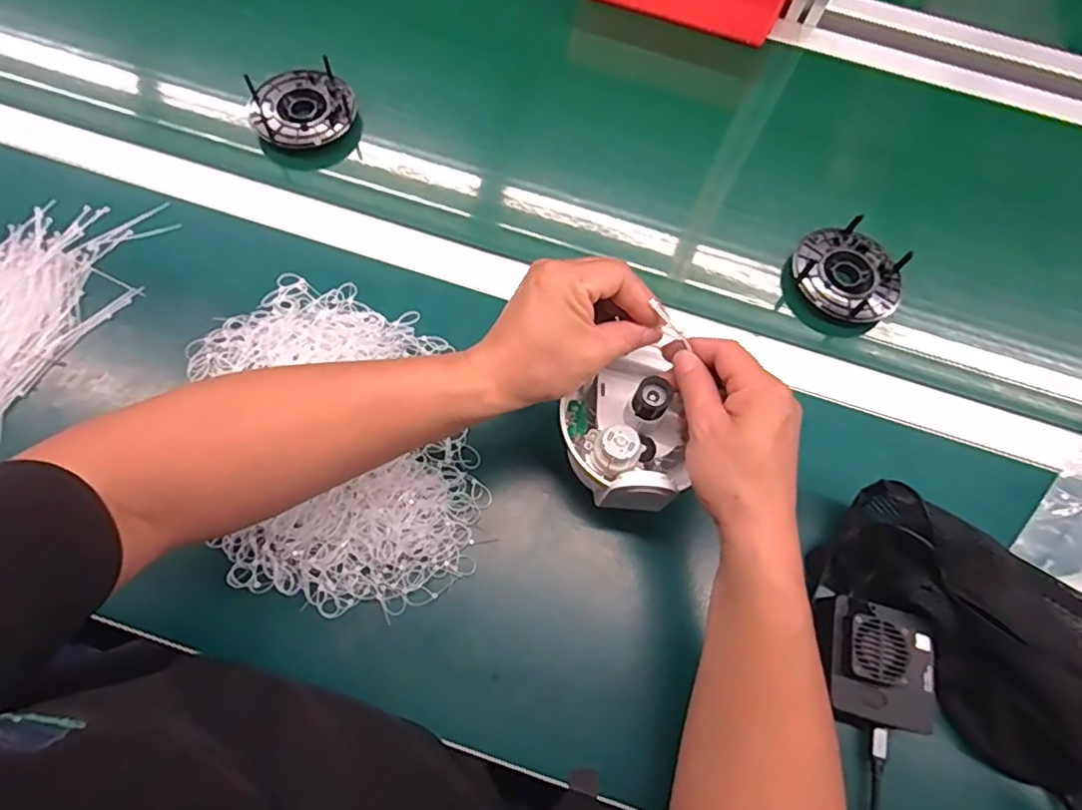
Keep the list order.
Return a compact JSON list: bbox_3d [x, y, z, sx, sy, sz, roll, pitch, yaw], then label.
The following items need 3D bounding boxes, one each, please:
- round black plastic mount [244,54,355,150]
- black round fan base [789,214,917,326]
[{"bbox_3d":[-0.243,-0.304,0.596,0.099,0.025,0.089,-23,71,-11],"label":"round black plastic mount"},{"bbox_3d":[0.291,-0.123,0.564,0.100,0.042,0.090,32,70,9],"label":"black round fan base"}]

